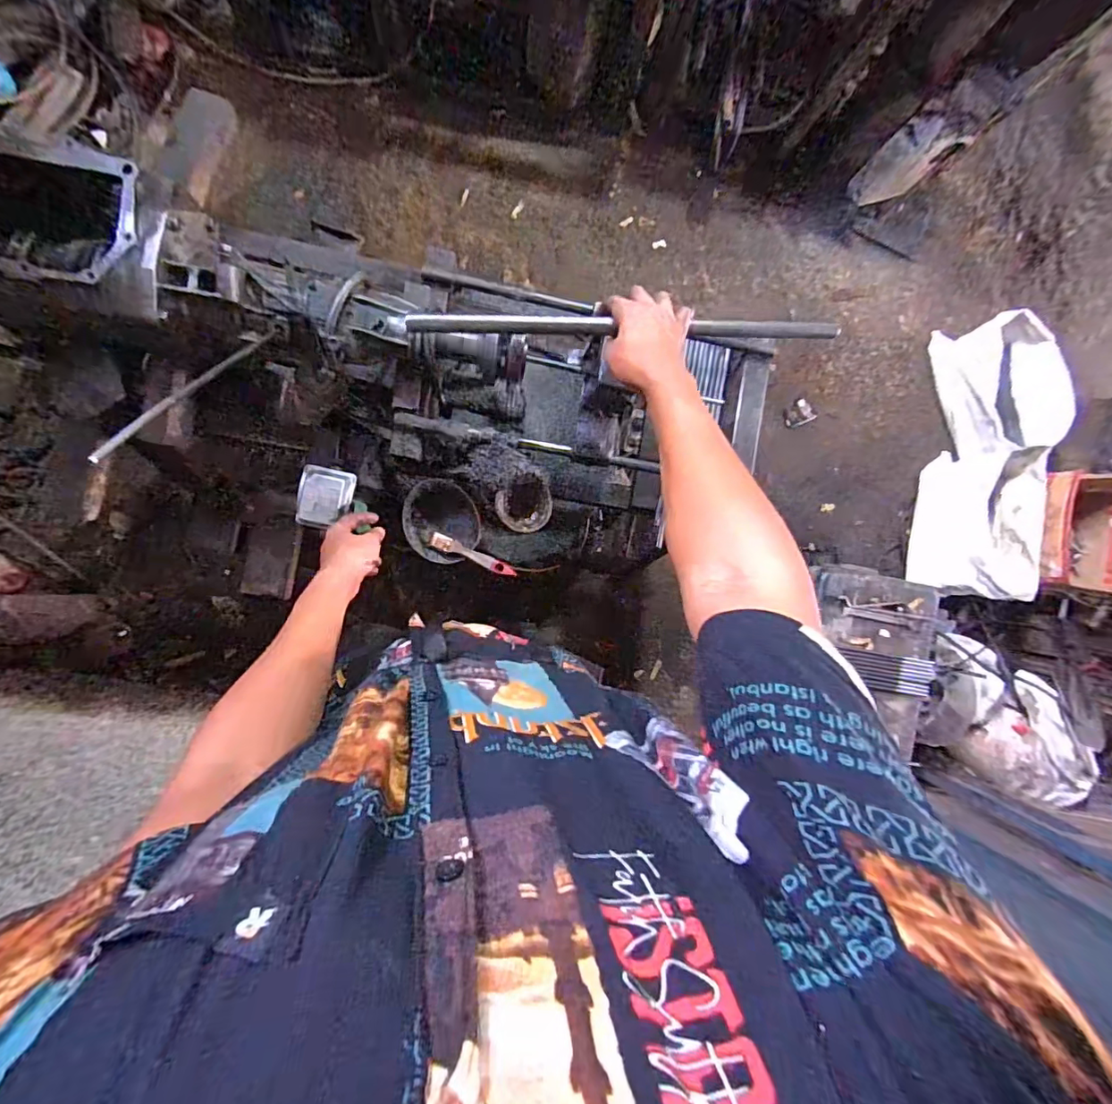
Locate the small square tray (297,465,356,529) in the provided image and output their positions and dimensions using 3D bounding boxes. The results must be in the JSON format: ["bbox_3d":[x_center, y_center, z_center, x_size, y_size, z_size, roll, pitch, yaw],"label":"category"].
[{"bbox_3d":[-0.337,-0.078,0.745,0.074,0.036,0.086,12,96,-6],"label":"small square tray"}]

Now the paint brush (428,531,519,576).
[{"bbox_3d":[-0.127,0.006,0.783,0.141,0.015,0.022,23,88,11],"label":"paint brush"}]

